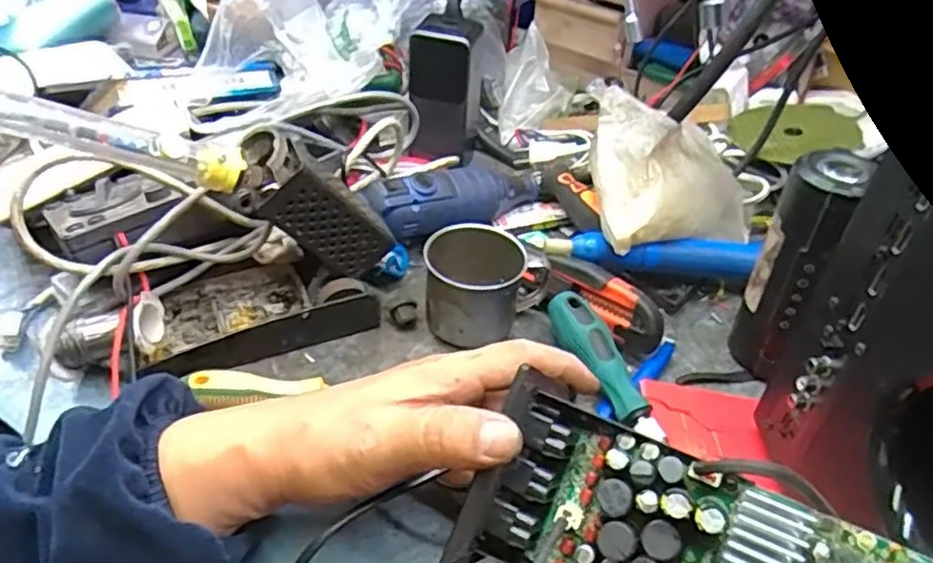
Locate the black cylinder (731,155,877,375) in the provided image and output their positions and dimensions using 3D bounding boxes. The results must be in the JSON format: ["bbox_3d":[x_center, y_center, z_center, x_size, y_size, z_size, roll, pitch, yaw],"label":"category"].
[{"bbox_3d":[0.201,-0.007,0.430,0.037,0.152,0.050,24,44,21],"label":"black cylinder"}]

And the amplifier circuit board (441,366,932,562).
[{"bbox_3d":[0.090,0.112,0.278,0.179,0.045,0.082,22,84,13],"label":"amplifier circuit board"}]

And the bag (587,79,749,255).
[{"bbox_3d":[0.150,-0.083,0.509,0.151,0.093,0.093,-16,45,-23],"label":"bag"}]

